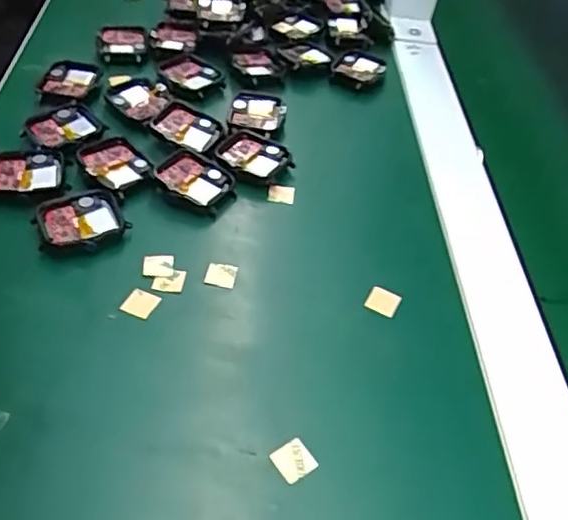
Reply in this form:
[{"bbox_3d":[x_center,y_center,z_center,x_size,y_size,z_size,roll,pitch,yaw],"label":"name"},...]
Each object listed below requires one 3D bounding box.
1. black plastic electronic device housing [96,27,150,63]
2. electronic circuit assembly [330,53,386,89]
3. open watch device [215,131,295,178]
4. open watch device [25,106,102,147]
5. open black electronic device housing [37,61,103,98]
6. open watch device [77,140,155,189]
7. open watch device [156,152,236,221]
[{"bbox_3d":[-0.124,-0.165,0.451,0.037,0.015,0.040,-4,48,-9],"label":"black plastic electronic device housing"},{"bbox_3d":[0.061,-0.152,0.464,0.037,0.008,0.033,26,51,18],"label":"electronic circuit assembly"},{"bbox_3d":[-0.019,-0.067,0.378,0.047,0.008,0.033,22,50,14],"label":"open watch device"},{"bbox_3d":[-0.142,-0.085,0.376,0.040,0.006,0.037,-23,54,-23],"label":"open watch device"},{"bbox_3d":[-0.151,-0.125,0.410,0.040,0.007,0.040,5,48,-1],"label":"open black electronic device housing"},{"bbox_3d":[-0.103,-0.058,0.358,0.033,0.011,0.038,-30,57,-28],"label":"open watch device"},{"bbox_3d":[-0.053,-0.047,0.354,0.045,0.016,0.036,22,50,15],"label":"open watch device"}]

